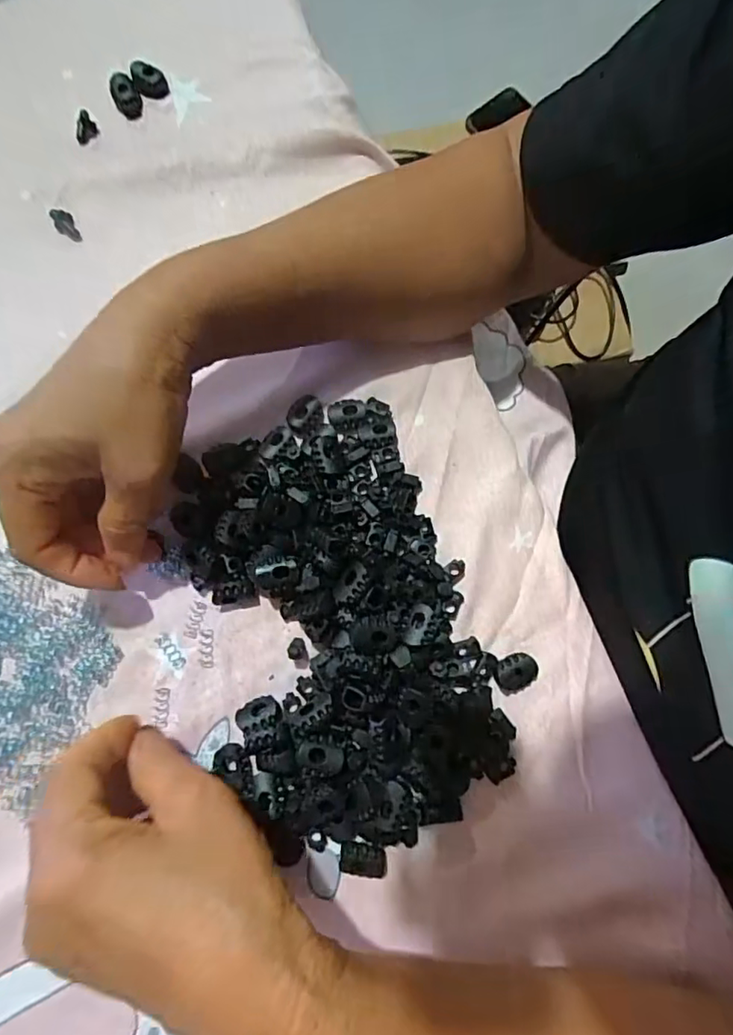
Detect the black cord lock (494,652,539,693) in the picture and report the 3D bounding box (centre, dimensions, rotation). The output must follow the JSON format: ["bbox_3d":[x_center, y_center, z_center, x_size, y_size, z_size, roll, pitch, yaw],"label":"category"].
[{"bbox_3d":[0.078,0.081,0.283,0.021,0.008,0.017,-22,79,-6],"label":"black cord lock"}]

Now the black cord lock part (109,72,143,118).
[{"bbox_3d":[-0.157,-0.276,0.352,0.017,0.008,0.028,-25,80,-7],"label":"black cord lock part"}]

